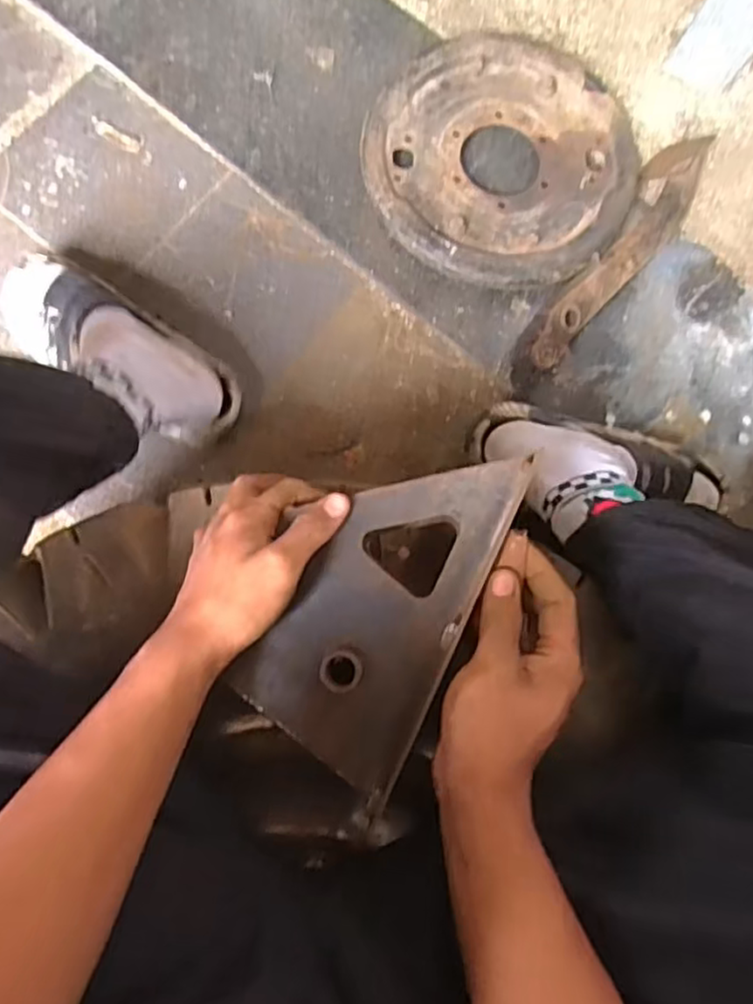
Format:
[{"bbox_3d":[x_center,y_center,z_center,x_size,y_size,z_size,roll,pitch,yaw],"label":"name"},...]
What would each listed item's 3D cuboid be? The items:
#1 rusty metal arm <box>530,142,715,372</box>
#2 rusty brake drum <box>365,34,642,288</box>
[{"bbox_3d":[0.267,-0.266,0.748,0.069,0.051,0.322,35,84,-1],"label":"rusty metal arm"},{"bbox_3d":[0.139,-0.373,0.762,0.282,0.038,0.290,0,86,-4],"label":"rusty brake drum"}]

